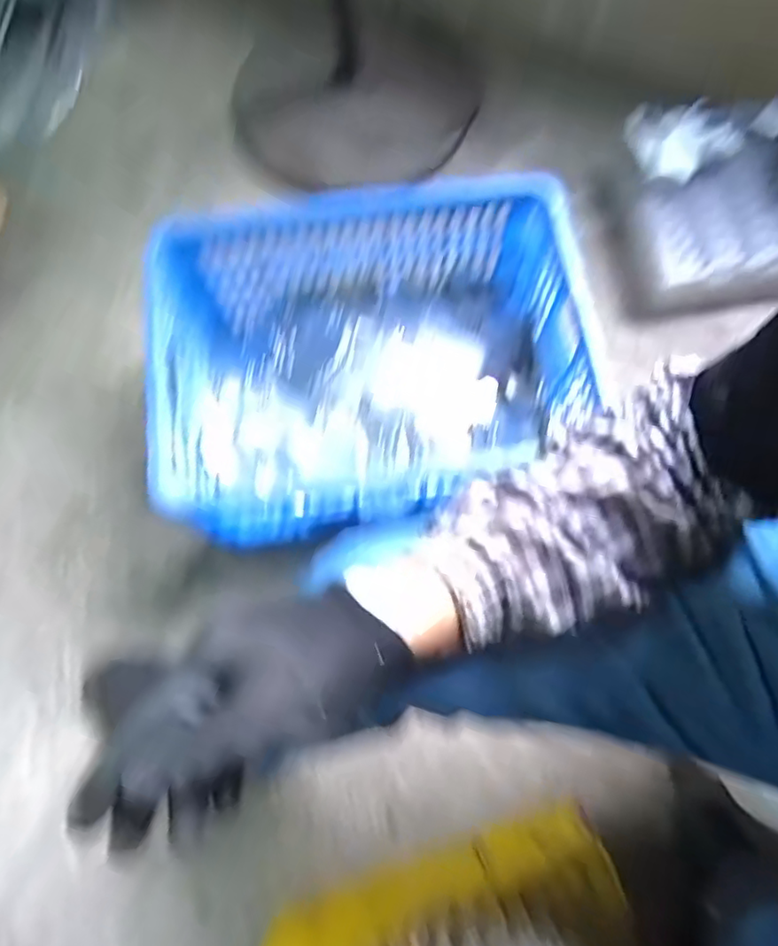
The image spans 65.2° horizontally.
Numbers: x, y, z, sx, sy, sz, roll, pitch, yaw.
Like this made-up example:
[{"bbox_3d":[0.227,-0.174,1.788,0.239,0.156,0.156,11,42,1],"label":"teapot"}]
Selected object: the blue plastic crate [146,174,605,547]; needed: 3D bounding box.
[{"bbox_3d":[-0.019,-0.132,0.779,0.499,0.231,0.342,-13,73,-4],"label":"blue plastic crate"}]

